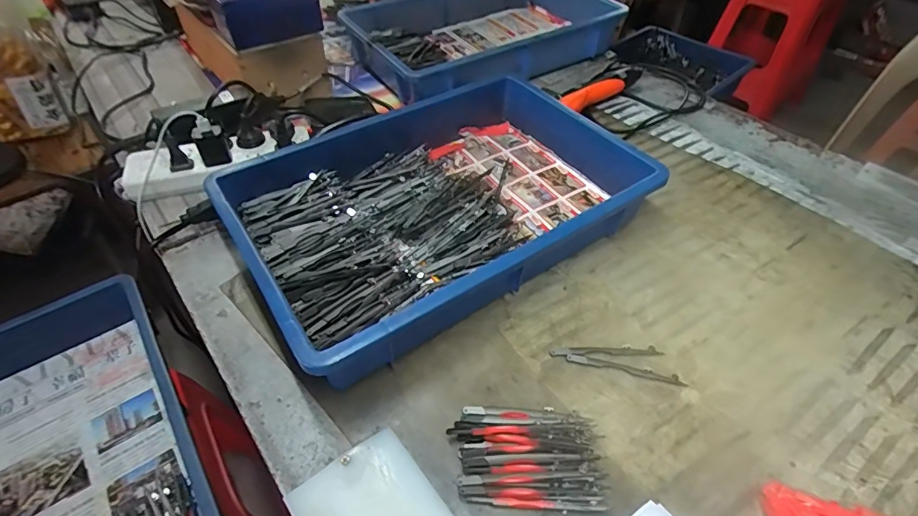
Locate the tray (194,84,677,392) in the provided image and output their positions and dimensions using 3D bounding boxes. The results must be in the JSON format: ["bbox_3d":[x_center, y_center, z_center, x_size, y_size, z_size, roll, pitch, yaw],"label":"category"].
[{"bbox_3d":[-0.022,-0.067,0.530,0.422,0.079,0.287,-28,54,-23],"label":"tray"}]

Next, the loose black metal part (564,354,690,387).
[{"bbox_3d":[0.156,0.104,0.435,0.107,0.008,0.011,11,49,10],"label":"loose black metal part"}]

